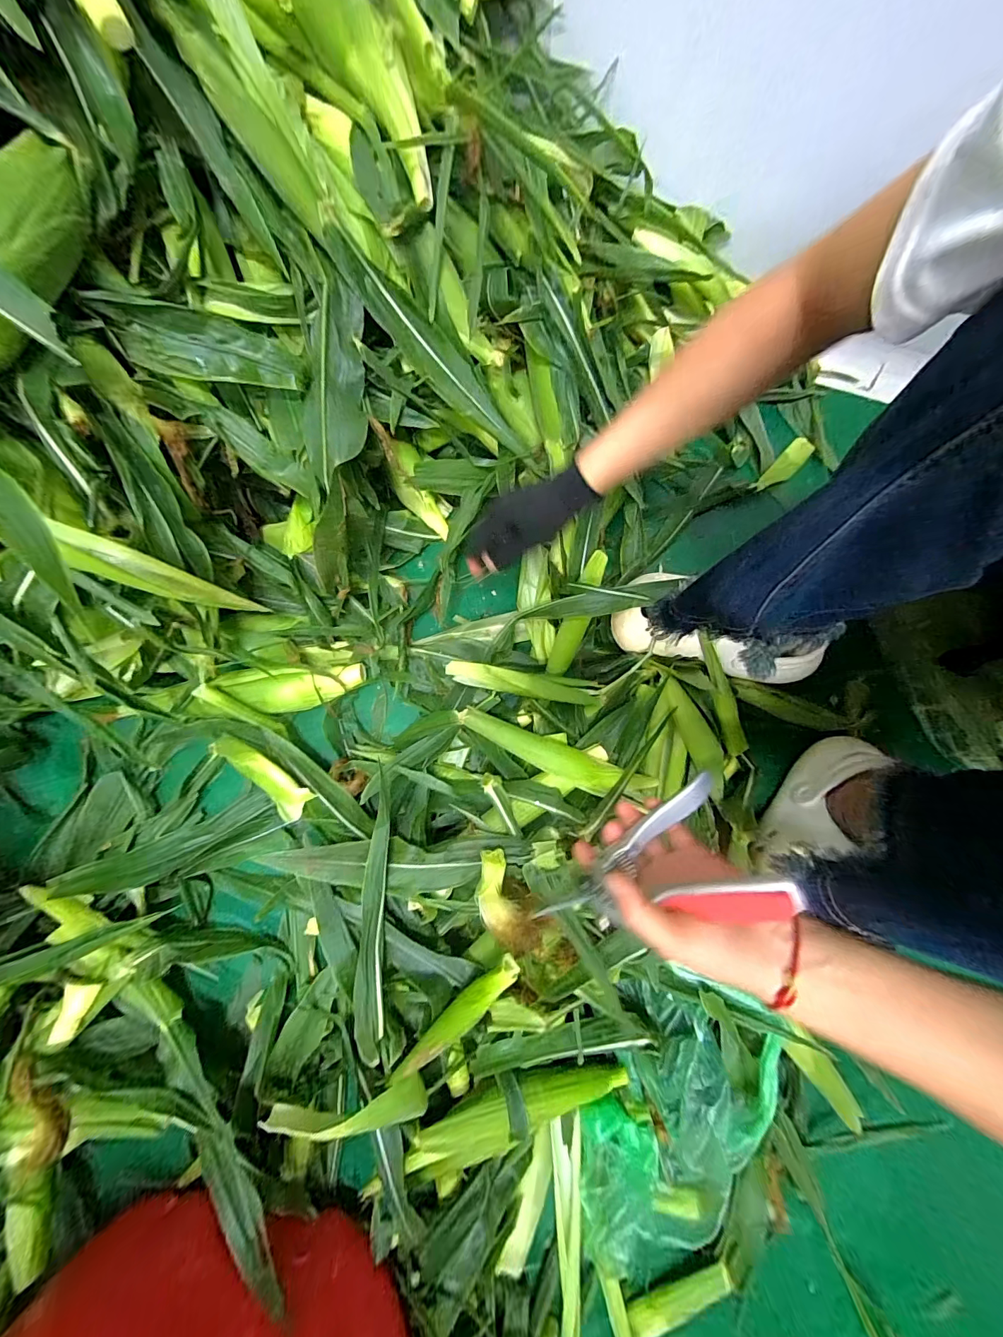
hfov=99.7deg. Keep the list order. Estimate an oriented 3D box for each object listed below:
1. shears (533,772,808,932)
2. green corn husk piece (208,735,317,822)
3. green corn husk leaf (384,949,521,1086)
[{"bbox_3d":[0.115,0.152,0.293,0.171,0.118,0.018,-36,104,-5],"label":"shears"},{"bbox_3d":[-0.284,0.126,0.495,0.152,0.033,0.048,26,79,18],"label":"green corn husk piece"},{"bbox_3d":[-0.045,0.315,0.374,0.020,0.024,0.171,42,103,9],"label":"green corn husk leaf"}]

